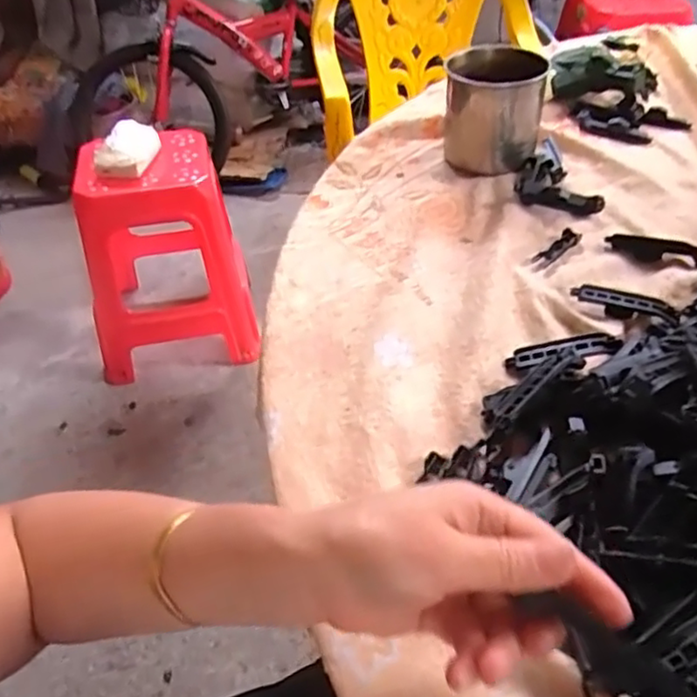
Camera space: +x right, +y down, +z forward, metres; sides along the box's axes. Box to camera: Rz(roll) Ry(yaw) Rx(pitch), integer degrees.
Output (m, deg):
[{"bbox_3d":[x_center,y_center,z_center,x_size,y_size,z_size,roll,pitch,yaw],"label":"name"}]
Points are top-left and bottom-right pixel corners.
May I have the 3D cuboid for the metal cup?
[{"bbox_3d":[0.141,-0.232,0.609,0.088,0.095,0.088,4,45,8],"label":"metal cup"}]

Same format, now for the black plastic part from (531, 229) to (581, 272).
[{"bbox_3d":[0.171,-0.081,0.513,0.059,0.009,0.015,-35,52,-28],"label":"black plastic part"}]

